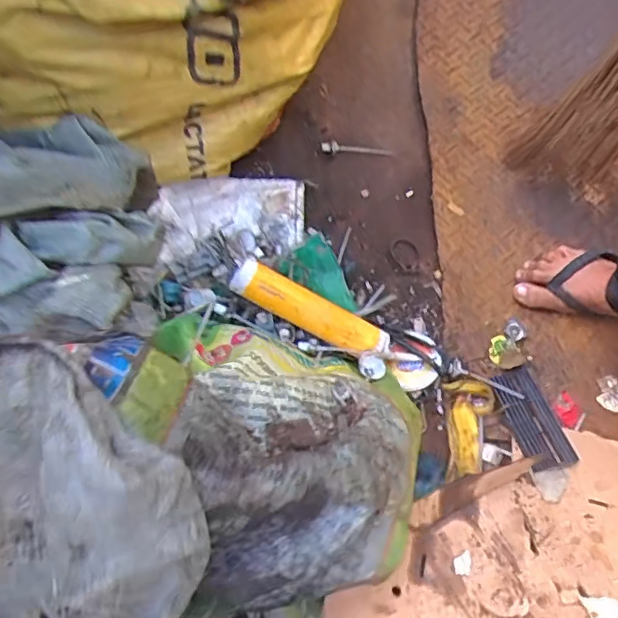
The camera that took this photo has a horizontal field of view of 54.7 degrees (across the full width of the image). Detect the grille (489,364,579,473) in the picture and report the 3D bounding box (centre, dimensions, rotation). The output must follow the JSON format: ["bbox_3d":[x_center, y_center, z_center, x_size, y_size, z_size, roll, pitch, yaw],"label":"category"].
[{"bbox_3d":[0.307,0.148,0.817,0.078,0.010,0.144,-4,56,-21],"label":"grille"}]

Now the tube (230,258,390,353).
[{"bbox_3d":[0.004,0.004,0.783,0.220,0.035,0.050,27,69,-17],"label":"tube"}]

